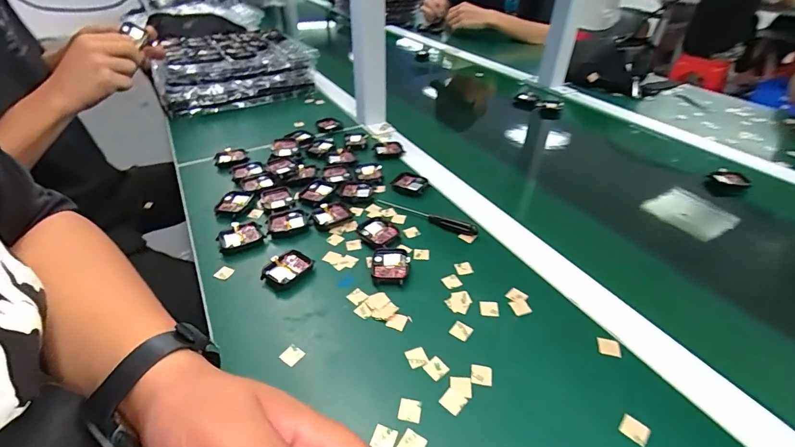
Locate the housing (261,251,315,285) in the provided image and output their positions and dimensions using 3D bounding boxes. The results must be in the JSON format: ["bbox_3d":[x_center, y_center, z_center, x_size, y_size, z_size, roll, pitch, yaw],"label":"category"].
[{"bbox_3d":[-0.111,0.045,0.381,0.035,0.011,0.045,24,43,26],"label":"housing"}]

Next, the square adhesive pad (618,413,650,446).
[{"bbox_3d":[0.164,0.142,0.262,0.017,0.004,0.014,32,47,33],"label":"square adhesive pad"}]

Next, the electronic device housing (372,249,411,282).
[{"bbox_3d":[-0.007,0.043,0.384,0.037,0.010,0.043,4,38,3],"label":"electronic device housing"}]

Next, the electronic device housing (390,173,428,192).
[{"bbox_3d":[0.018,-0.053,0.508,0.042,0.011,0.034,21,42,23],"label":"electronic device housing"}]

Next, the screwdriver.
[{"bbox_3d":[0.035,-0.011,0.453,0.130,0.012,0.017,22,43,24],"label":"screwdriver"}]

